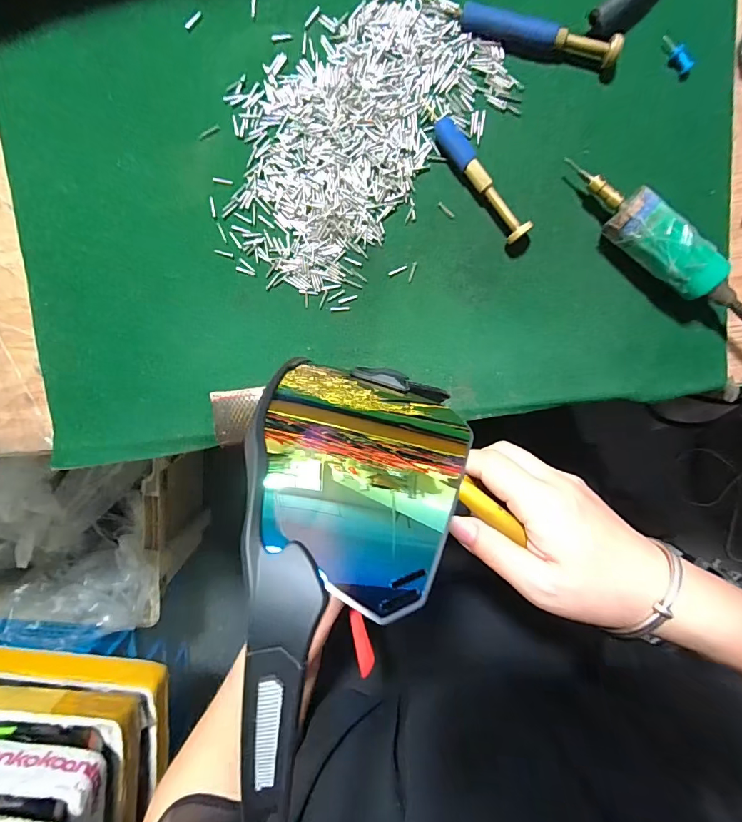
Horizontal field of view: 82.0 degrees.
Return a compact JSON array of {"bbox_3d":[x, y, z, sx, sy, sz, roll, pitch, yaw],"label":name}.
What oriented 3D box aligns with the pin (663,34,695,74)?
[{"bbox_3d":[0.168,-0.197,0.235,0.022,0.005,0.007,43,97,-4],"label":"pin"}]

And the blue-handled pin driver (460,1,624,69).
[{"bbox_3d":[0.092,-0.206,0.233,0.086,0.013,0.010,16,98,0],"label":"blue-handled pin driver"}]

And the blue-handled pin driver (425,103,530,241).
[{"bbox_3d":[0.058,-0.136,0.244,0.013,0.013,0.091,-39,95,7],"label":"blue-handled pin driver"}]

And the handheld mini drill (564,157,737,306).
[{"bbox_3d":[0.155,-0.097,0.238,0.112,0.030,0.023,42,97,-4],"label":"handheld mini drill"}]

